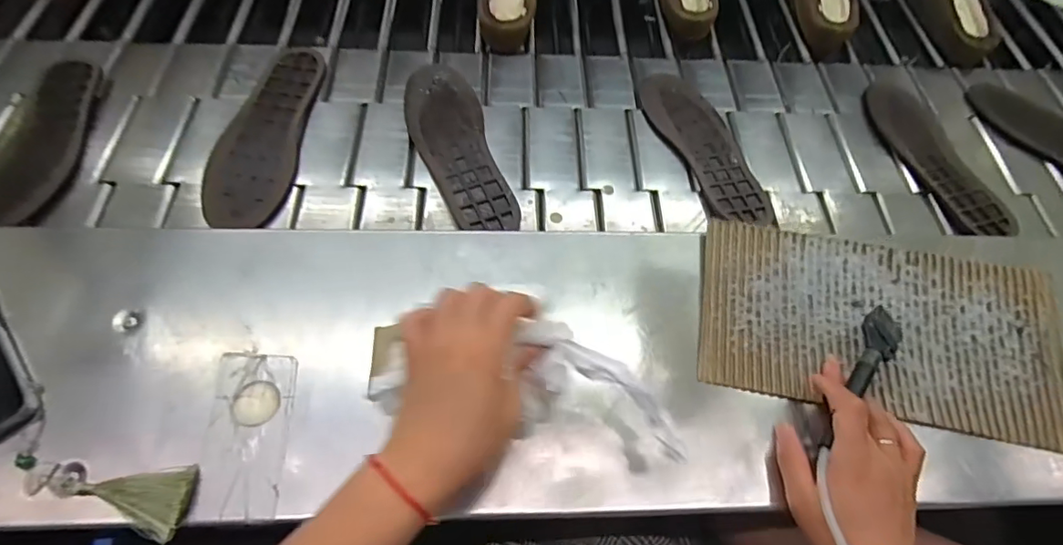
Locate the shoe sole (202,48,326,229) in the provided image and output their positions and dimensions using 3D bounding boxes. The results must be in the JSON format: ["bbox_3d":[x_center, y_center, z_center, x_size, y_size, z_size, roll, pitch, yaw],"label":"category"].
[{"bbox_3d":[-0.303,-0.161,0.589,0.091,0.012,0.270,2,61,-2],"label":"shoe sole"}]

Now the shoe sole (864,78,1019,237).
[{"bbox_3d":[0.478,-0.150,0.625,0.090,0.017,0.248,-1,61,-4],"label":"shoe sole"}]

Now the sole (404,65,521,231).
[{"bbox_3d":[-0.087,-0.148,0.592,0.085,0.014,0.261,-16,63,-12],"label":"sole"}]

